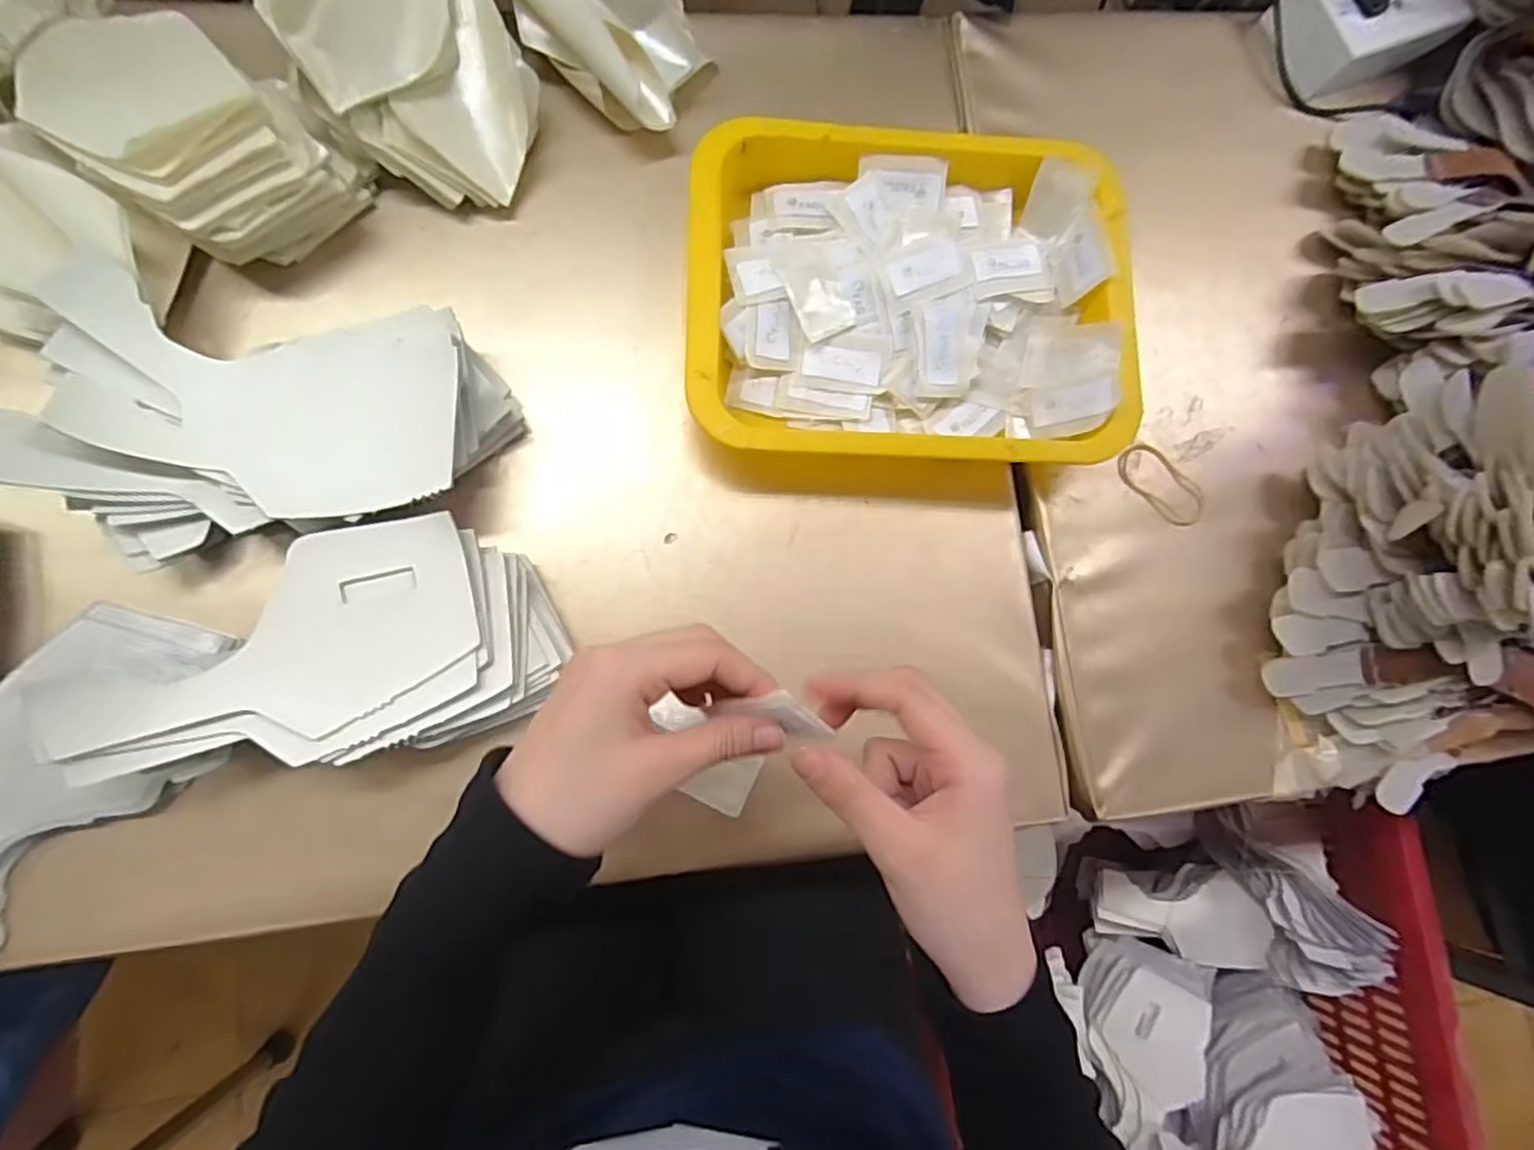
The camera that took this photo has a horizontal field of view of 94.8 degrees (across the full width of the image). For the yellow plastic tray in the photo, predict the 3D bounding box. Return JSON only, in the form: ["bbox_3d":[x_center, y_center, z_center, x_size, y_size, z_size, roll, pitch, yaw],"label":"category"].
[{"bbox_3d":[0.081,-0.161,0.418,0.252,0.054,0.200,1,81,-7],"label":"yellow plastic tray"}]

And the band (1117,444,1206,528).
[{"bbox_3d":[0.247,-0.056,0.441,0.064,0.005,0.034,43,79,1],"label":"band"}]

